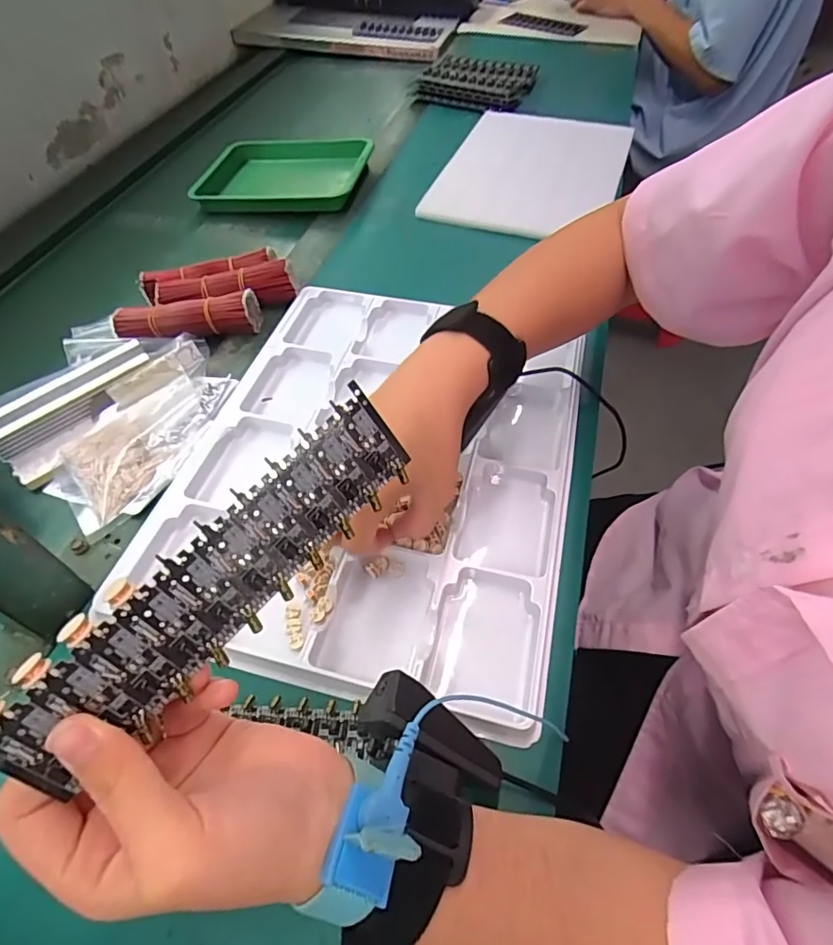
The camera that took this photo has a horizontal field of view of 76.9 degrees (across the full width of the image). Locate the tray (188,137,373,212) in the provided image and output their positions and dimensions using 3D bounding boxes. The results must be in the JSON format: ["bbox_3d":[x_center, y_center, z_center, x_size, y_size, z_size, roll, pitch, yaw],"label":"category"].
[{"bbox_3d":[-0.184,-0.405,0.706,0.233,0.031,0.171,8,54,10],"label":"tray"}]

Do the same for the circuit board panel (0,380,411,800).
[{"bbox_3d":[-0.067,0.036,0.183,0.160,0.044,0.004,-45,29,-17],"label":"circuit board panel"}]

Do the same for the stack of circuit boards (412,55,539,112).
[{"bbox_3d":[0.100,-0.641,0.856,0.171,0.030,0.174,20,57,18],"label":"stack of circuit boards"}]

